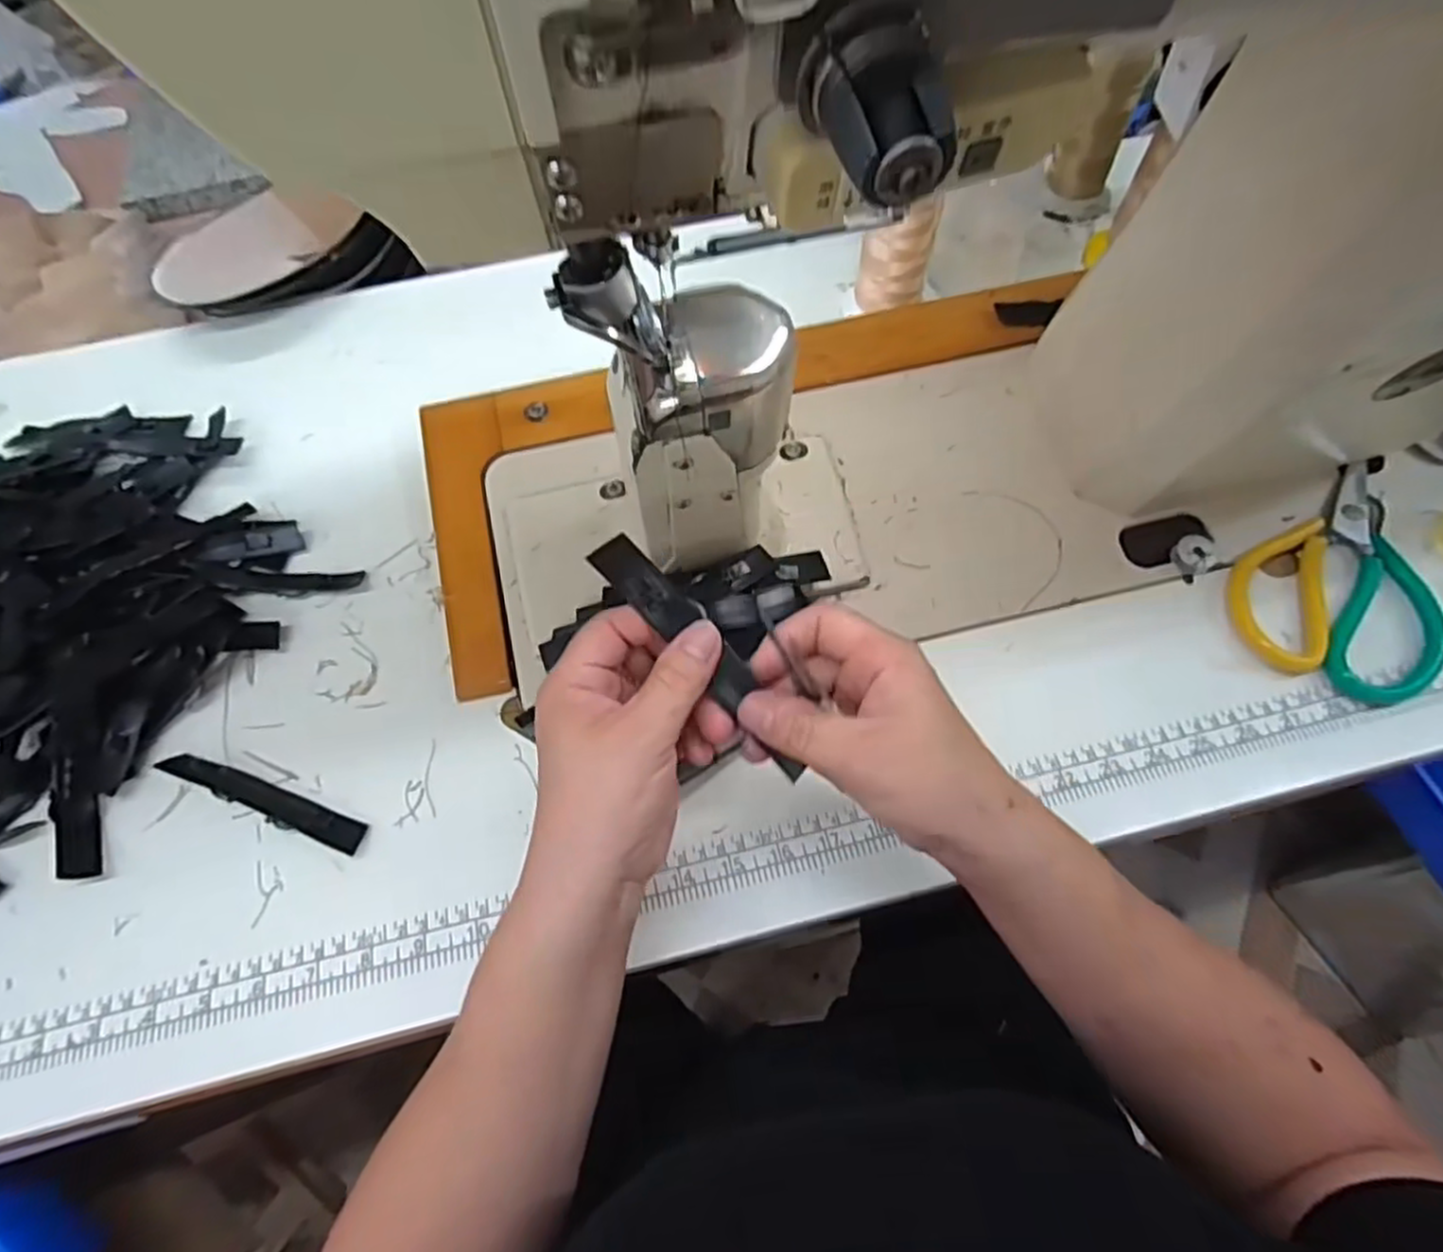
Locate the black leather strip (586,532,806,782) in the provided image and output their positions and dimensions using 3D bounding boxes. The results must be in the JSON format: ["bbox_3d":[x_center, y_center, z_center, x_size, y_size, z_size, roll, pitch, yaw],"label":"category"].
[{"bbox_3d":[-0.004,0.014,0.306,0.020,0.005,0.126,-42,104,-2],"label":"black leather strip"}]

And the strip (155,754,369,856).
[{"bbox_3d":[-0.243,0.091,0.393,0.120,0.008,0.016,18,64,12],"label":"strip"}]

